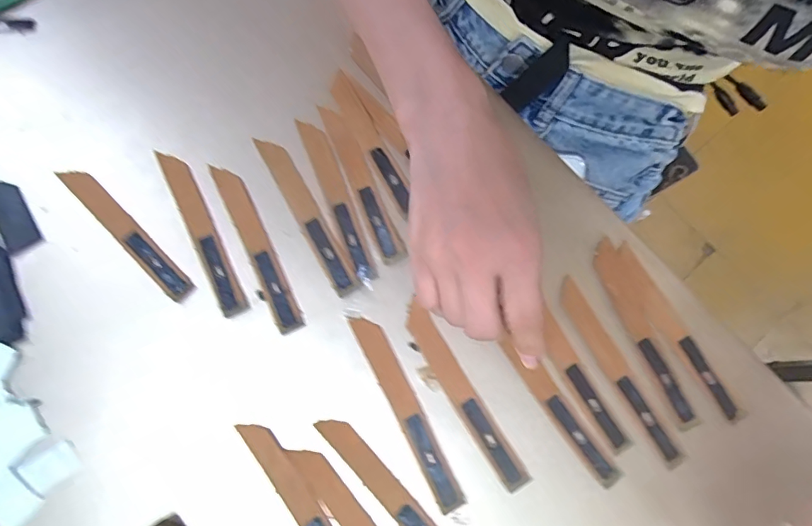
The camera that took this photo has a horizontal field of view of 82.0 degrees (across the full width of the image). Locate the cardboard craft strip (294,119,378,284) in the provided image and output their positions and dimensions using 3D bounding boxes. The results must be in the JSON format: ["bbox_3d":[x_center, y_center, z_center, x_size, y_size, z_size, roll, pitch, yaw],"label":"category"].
[{"bbox_3d":[-0.048,-0.047,0.323,0.016,0.004,0.128,-21,73,-7],"label":"cardboard craft strip"}]

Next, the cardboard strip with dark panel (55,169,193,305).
[{"bbox_3d":[-0.187,-0.022,0.312,0.121,0.008,0.016,43,76,12],"label":"cardboard strip with dark panel"}]

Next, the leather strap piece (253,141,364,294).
[{"bbox_3d":[-0.068,-0.035,0.318,0.017,0.008,0.125,-28,74,-10],"label":"leather strap piece"}]

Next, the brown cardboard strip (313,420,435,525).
[{"bbox_3d":[-0.006,0.138,0.273,0.015,0.005,0.122,-42,77,-13],"label":"brown cardboard strip"}]

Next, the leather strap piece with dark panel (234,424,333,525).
[{"bbox_3d":[-0.058,0.143,0.270,0.016,0.004,0.122,-36,75,-12],"label":"leather strap piece with dark panel"}]

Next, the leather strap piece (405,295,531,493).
[{"bbox_3d":[0.034,0.080,0.291,0.017,0.004,0.124,-29,75,-10],"label":"leather strap piece"}]

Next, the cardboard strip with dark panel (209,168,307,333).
[{"bbox_3d":[-0.100,-0.012,0.313,0.016,0.004,0.126,-25,77,-10],"label":"cardboard strip with dark panel"}]

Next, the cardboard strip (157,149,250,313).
[{"bbox_3d":[-0.137,-0.022,0.314,0.015,0.005,0.124,-23,76,-21],"label":"cardboard strip"}]

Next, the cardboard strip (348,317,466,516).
[{"bbox_3d":[0.000,0.088,0.285,0.016,0.004,0.124,-26,73,-9],"label":"cardboard strip"}]

